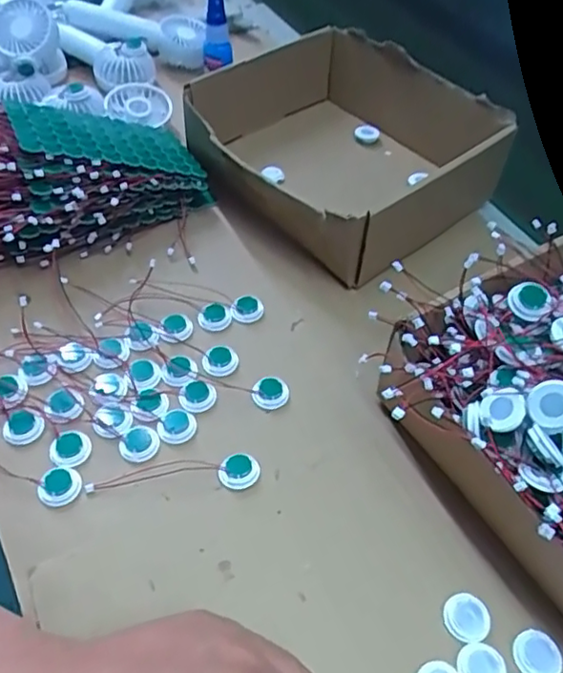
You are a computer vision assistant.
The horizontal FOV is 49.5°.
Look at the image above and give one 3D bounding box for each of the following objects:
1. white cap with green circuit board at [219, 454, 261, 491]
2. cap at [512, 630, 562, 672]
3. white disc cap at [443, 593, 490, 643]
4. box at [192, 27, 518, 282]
[{"bbox_3d":[-0.024,0.077,0.349,0.023,0.006,0.021,1,51,-2],"label":"white cap with green circuit board"},{"bbox_3d":[0.125,0.156,0.297,0.022,0.004,0.022,1,51,-2],"label":"cap"},{"bbox_3d":[0.093,0.142,0.308,0.022,0.004,0.022,1,51,-2],"label":"white disc cap"},{"bbox_3d":[0.050,-0.157,0.504,0.194,0.076,0.207,-35,60,-27],"label":"box"}]

